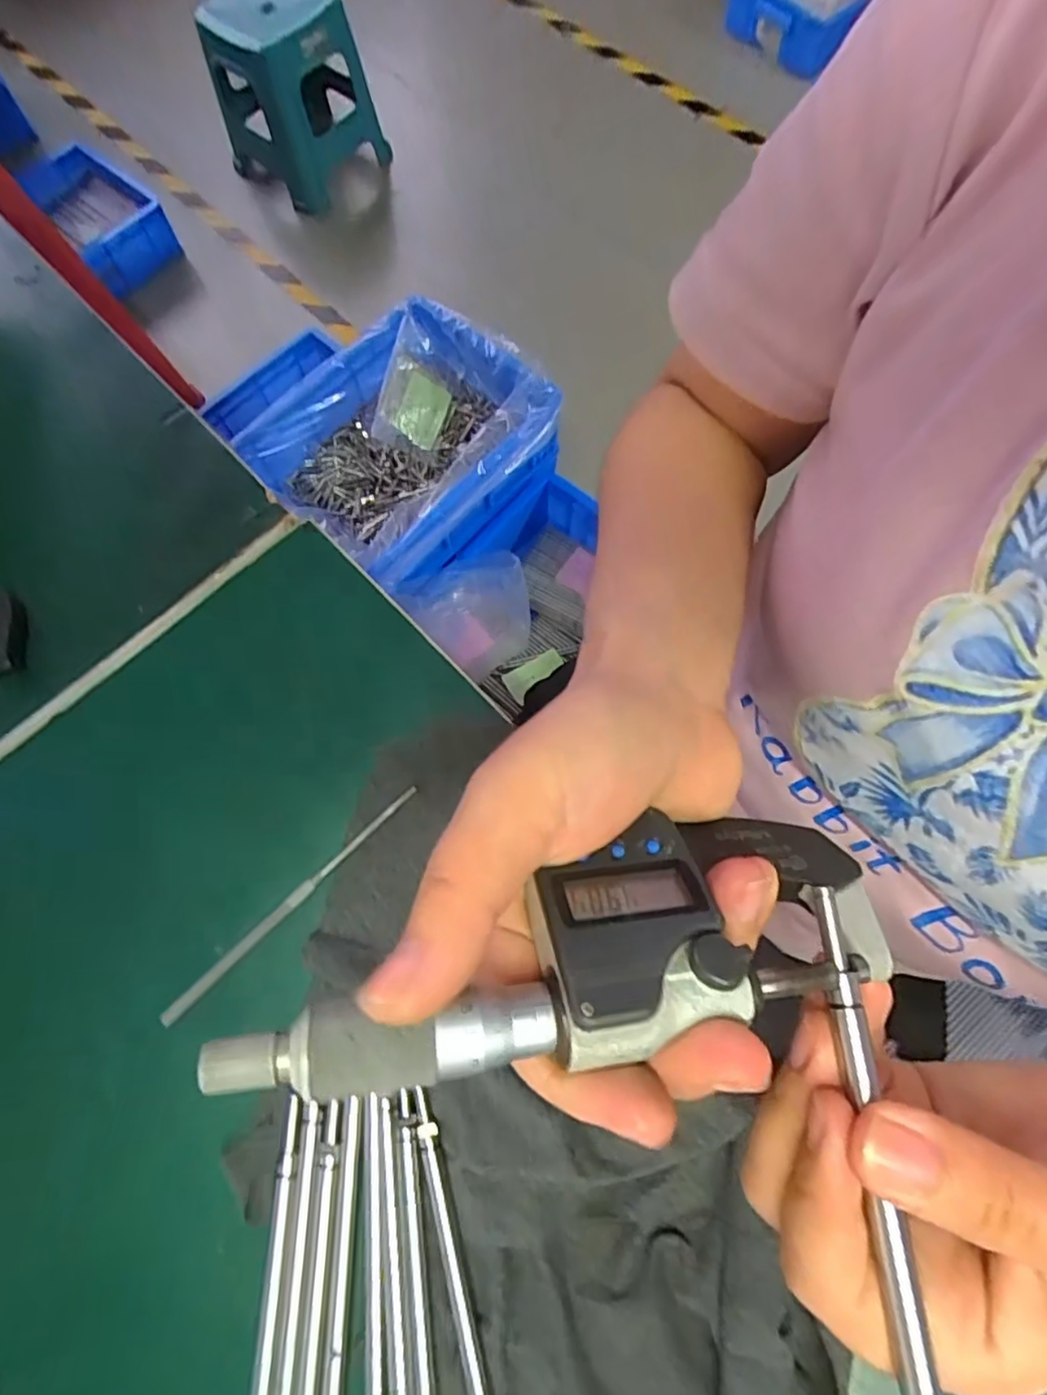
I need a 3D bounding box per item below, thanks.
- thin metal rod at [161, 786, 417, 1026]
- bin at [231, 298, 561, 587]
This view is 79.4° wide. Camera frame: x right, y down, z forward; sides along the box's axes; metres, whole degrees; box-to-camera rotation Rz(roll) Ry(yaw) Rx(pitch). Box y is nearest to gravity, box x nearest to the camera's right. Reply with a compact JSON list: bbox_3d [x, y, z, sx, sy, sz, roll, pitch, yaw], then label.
[{"bbox_3d":[-0.096,0.085,0.274,0.128,0.004,0.006,-43,59,-12],"label":"thin metal rod"},{"bbox_3d":[-0.177,-0.357,0.910,0.397,0.121,0.300,-43,76,-12],"label":"bin"}]

